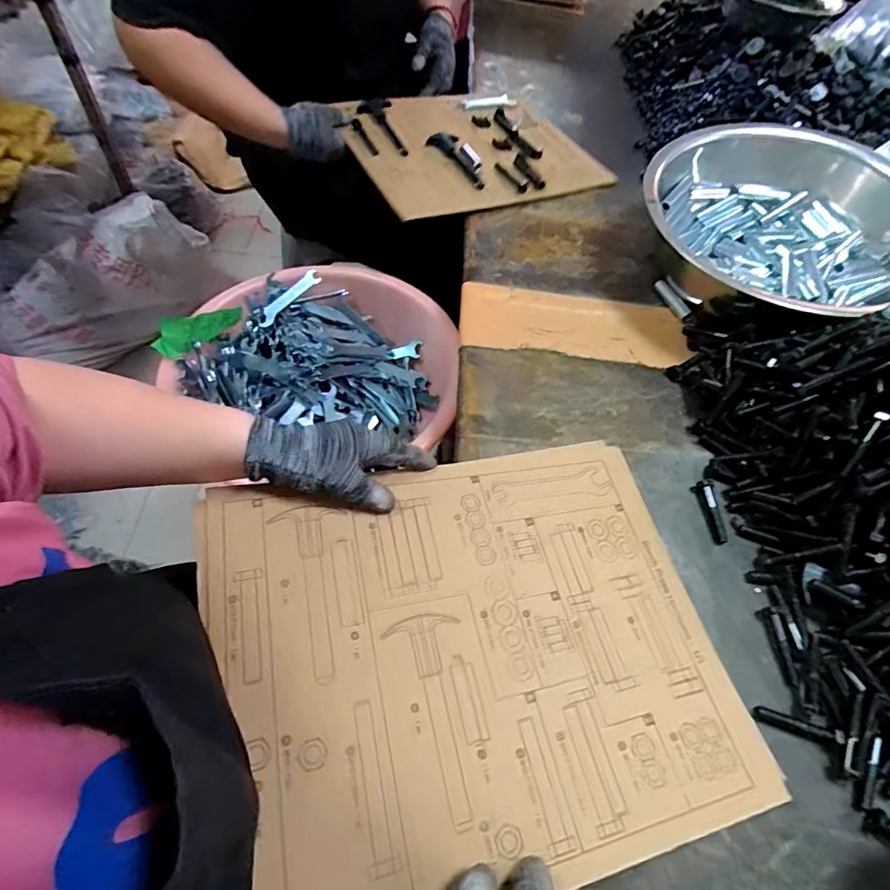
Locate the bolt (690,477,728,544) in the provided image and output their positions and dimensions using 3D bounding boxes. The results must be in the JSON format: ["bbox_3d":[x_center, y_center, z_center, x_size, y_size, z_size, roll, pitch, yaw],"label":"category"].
[{"bbox_3d":[0.256,0.063,0.475,0.016,0.014,0.062,-2,57,-8],"label":"bolt"}]

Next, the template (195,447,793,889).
[{"bbox_3d":[0.031,0.147,0.371,0.372,0.008,0.294,-6,58,-19],"label":"template"}]

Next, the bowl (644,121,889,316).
[{"bbox_3d":[0.439,-0.279,0.627,0.326,0.116,0.326,3,56,-5],"label":"bowl"}]

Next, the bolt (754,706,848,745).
[{"bbox_3d":[0.270,0.214,0.380,0.061,0.008,0.010,17,56,4],"label":"bolt"}]

